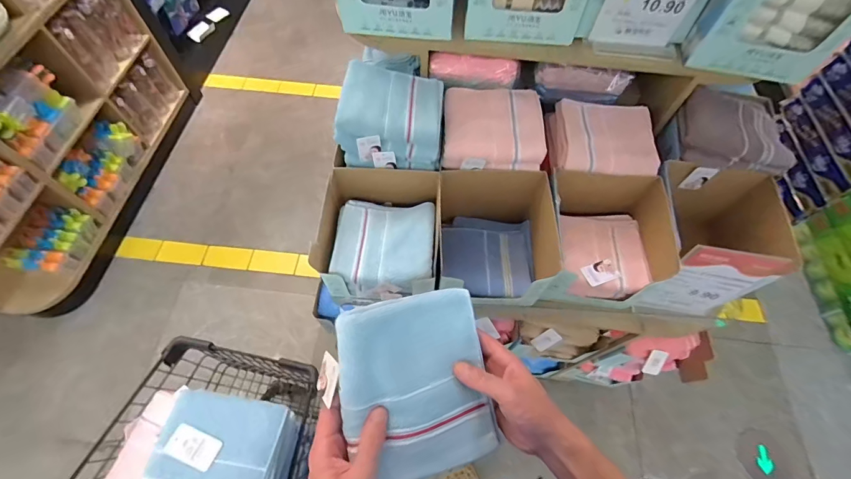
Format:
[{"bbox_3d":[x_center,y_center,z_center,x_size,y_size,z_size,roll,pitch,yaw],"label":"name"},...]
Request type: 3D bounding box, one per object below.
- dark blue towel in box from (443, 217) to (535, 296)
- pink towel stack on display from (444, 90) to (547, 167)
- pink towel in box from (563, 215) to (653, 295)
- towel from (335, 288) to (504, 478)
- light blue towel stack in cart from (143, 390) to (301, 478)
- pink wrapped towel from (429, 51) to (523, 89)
[{"bbox_3d":[0.127,0.030,0.768,0.183,0.040,0.178,5,62,0],"label":"dark blue towel in box"},{"bbox_3d":[0.130,-0.213,0.722,0.195,0.123,0.154,-3,63,-4],"label":"pink towel stack on display"},{"bbox_3d":[0.346,0.020,0.736,0.156,0.044,0.178,5,62,0],"label":"pink towel in box"},{"bbox_3d":[-0.007,0.154,0.394,0.157,0.031,0.185,-11,89,-29],"label":"towel"},{"bbox_3d":[-0.315,0.346,0.568,0.188,0.070,0.200,8,62,1],"label":"light blue towel stack in cart"},{"bbox_3d":[0.097,-0.333,0.736,0.174,0.058,0.050,7,62,1],"label":"pink wrapped towel"}]

